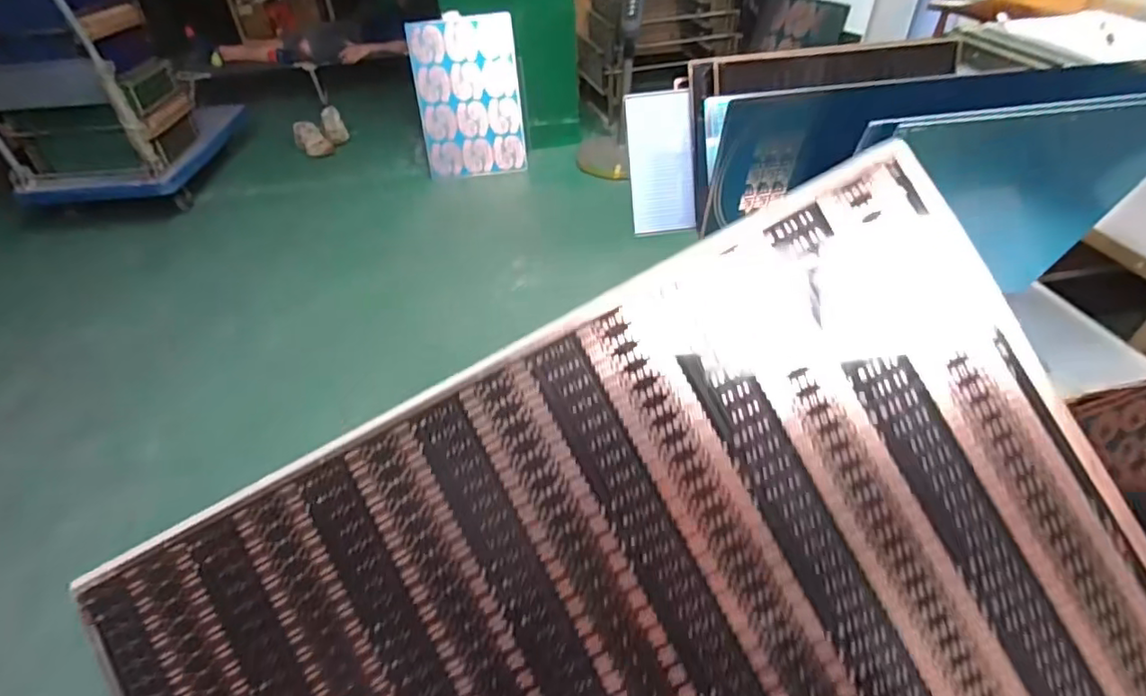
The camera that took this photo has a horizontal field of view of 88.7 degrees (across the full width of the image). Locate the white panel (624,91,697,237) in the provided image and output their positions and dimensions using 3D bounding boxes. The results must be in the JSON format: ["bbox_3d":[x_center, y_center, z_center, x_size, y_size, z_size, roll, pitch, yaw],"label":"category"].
[{"bbox_3d":[0.164,-0.337,1.087,0.117,0.248,0.011,-2,22,13],"label":"white panel"}]

